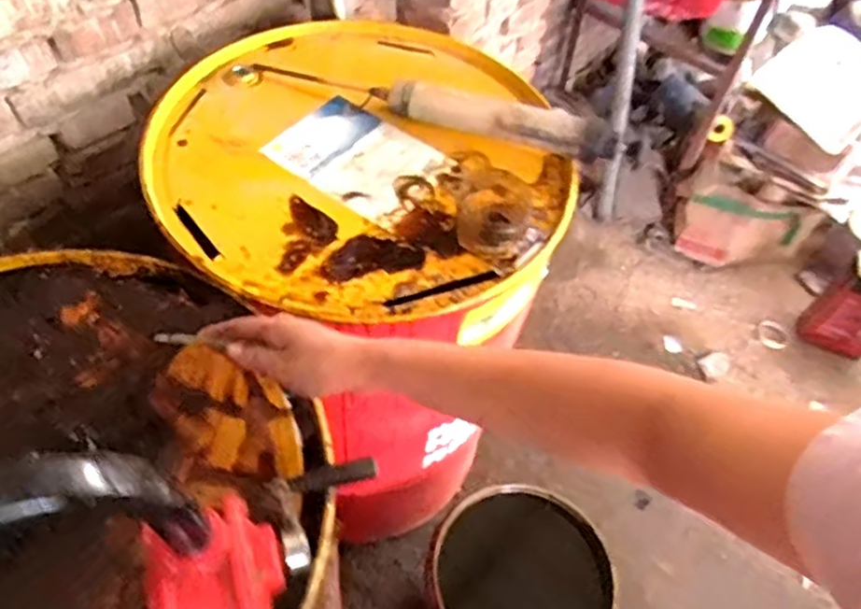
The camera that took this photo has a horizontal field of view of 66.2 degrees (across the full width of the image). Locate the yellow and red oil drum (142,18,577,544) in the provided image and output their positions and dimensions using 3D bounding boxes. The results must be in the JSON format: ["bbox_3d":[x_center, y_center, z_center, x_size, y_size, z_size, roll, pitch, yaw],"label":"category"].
[{"bbox_3d":[-0.099,0.042,1.217,0.536,0.934,0.559,2,54,-3],"label":"yellow and red oil drum"}]

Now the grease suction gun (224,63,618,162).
[{"bbox_3d":[0.087,-0.255,0.898,0.340,0.040,0.048,15,54,7],"label":"grease suction gun"}]

